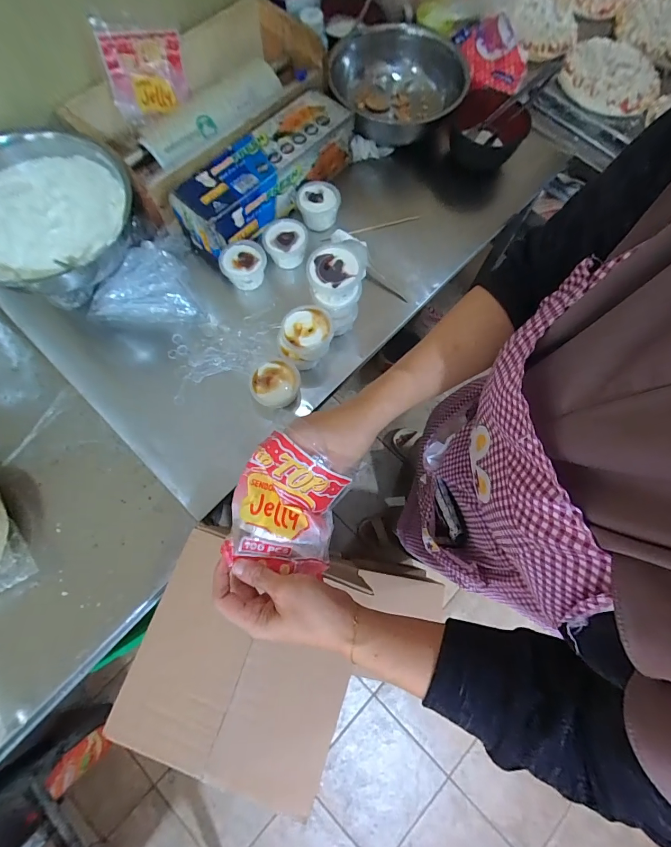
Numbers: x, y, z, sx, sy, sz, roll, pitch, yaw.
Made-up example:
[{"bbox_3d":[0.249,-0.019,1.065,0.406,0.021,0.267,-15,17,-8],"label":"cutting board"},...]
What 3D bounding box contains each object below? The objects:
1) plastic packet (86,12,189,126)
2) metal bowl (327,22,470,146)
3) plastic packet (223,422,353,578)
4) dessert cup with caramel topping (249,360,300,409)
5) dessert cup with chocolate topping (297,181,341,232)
[{"bbox_3d":[-0.313,-0.585,0.615,0.136,0.123,0.032,-36,59,-25],"label":"plastic packet"},{"bbox_3d":[0.117,-0.646,0.741,0.248,0.113,0.272,0,75,-2],"label":"metal bowl"},{"bbox_3d":[-0.043,0.073,0.359,0.098,0.045,0.115,14,97,-13],"label":"plastic packet"},{"bbox_3d":[-0.091,-0.056,0.570,0.070,0.045,0.068,0,75,-2],"label":"dessert cup with caramel topping"},{"bbox_3d":[-0.030,-0.391,0.666,0.074,0.053,0.072,-27,77,-9],"label":"dessert cup with chocolate topping"}]

